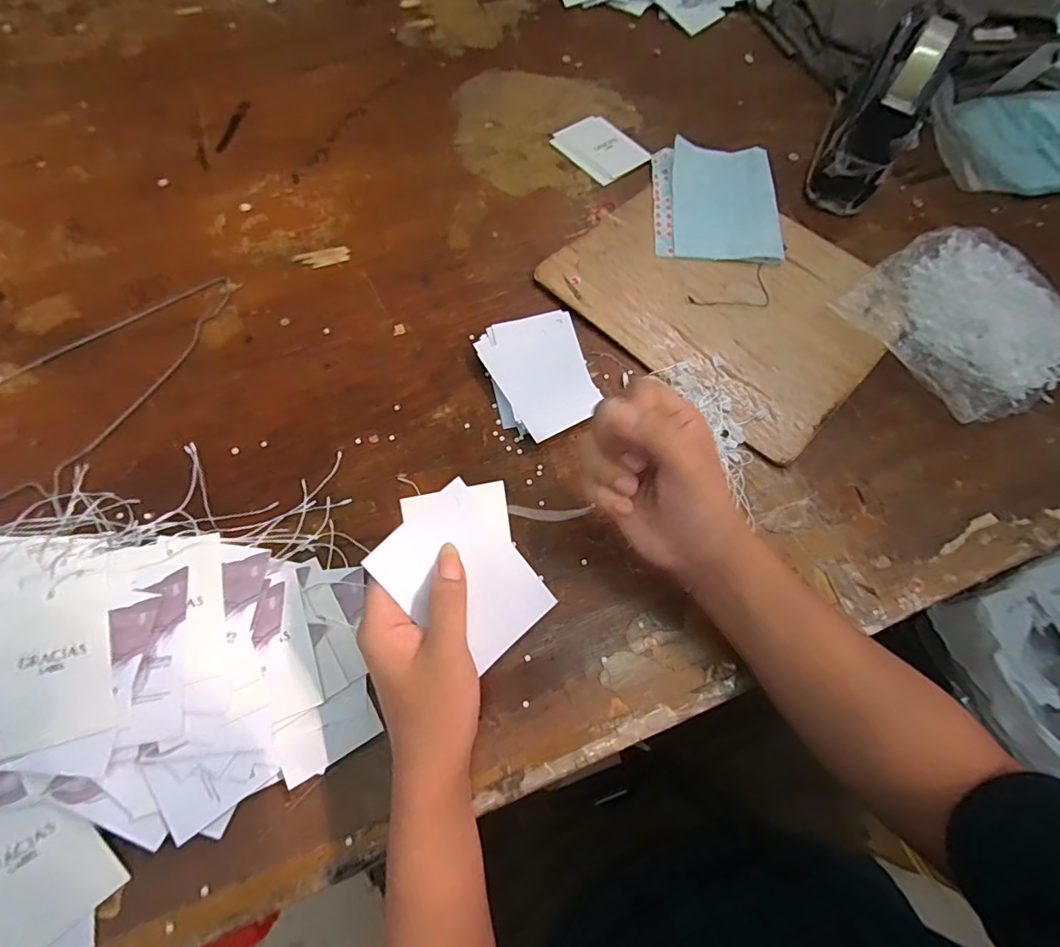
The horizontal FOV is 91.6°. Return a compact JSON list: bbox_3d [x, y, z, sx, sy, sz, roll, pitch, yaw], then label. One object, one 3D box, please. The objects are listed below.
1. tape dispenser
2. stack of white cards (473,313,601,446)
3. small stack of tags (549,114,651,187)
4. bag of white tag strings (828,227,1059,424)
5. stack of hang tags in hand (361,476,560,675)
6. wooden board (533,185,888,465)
[{"bbox_3d":[0.361,-0.378,0.526,0.075,0.111,0.194,28,68,11],"label":"tape dispenser"},{"bbox_3d":[0.009,-0.083,0.439,0.084,0.016,0.118,-18,68,-9],"label":"stack of white cards"},{"bbox_3d":[0.078,-0.367,0.578,0.082,0.004,0.105,-34,71,-15],"label":"small stack of tags"},{"bbox_3d":[0.393,-0.137,0.464,0.165,0.035,0.172,-33,71,-14],"label":"bag of white tag strings"},{"bbox_3d":[-0.033,0.055,0.297,0.080,0.005,0.102,-41,103,-17],"label":"stack of hang tags in hand"},{"bbox_3d":[0.186,-0.175,0.486,0.283,0.012,0.237,42,72,16],"label":"wooden board"}]

